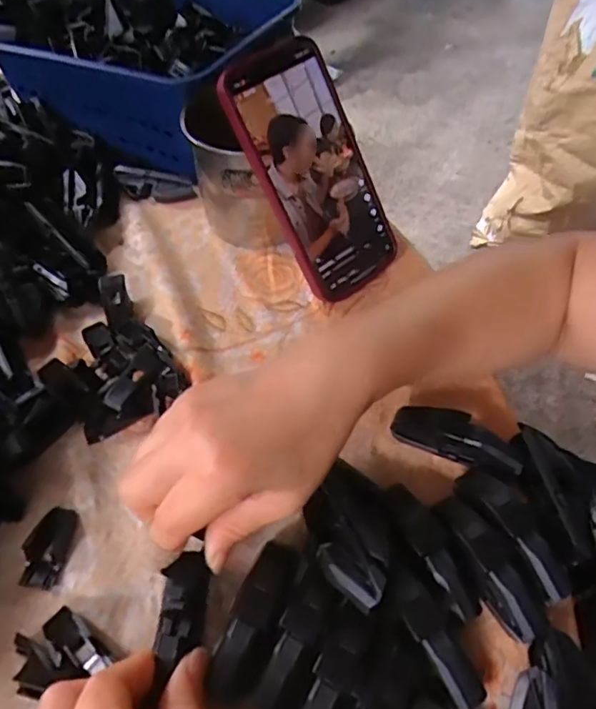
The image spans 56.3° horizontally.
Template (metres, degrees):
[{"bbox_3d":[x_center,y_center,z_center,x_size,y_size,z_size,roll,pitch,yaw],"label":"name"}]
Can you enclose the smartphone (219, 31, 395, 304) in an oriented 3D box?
[{"bbox_3d":[0.013,-0.113,0.362,0.073,0.160,0.009,-36,30,-17],"label":"smartphone"}]

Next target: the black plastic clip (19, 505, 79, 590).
[{"bbox_3d":[-0.134,0.102,0.298,0.019,0.010,0.041,6,58,4],"label":"black plastic clip"}]

